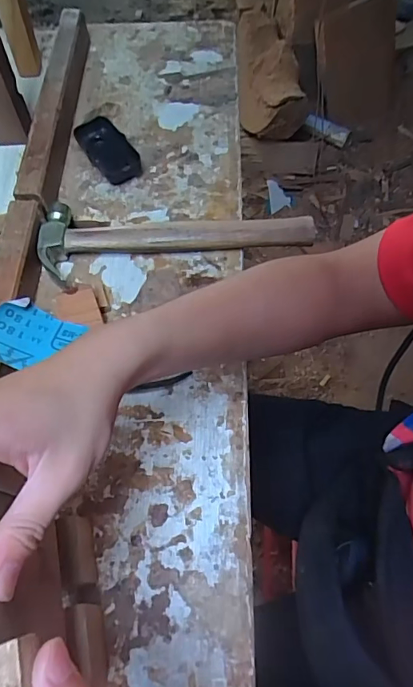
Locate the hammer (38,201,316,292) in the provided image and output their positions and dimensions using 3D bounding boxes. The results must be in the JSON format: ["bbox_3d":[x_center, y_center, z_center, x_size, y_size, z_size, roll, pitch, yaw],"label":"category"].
[{"bbox_3d":[-0.035,-0.128,0.543,0.305,0.031,0.099,-7,61,-1],"label":"hammer"}]

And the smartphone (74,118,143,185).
[{"bbox_3d":[-0.129,-0.259,0.621,0.057,0.014,0.122,-30,64,-13],"label":"smartphone"}]

